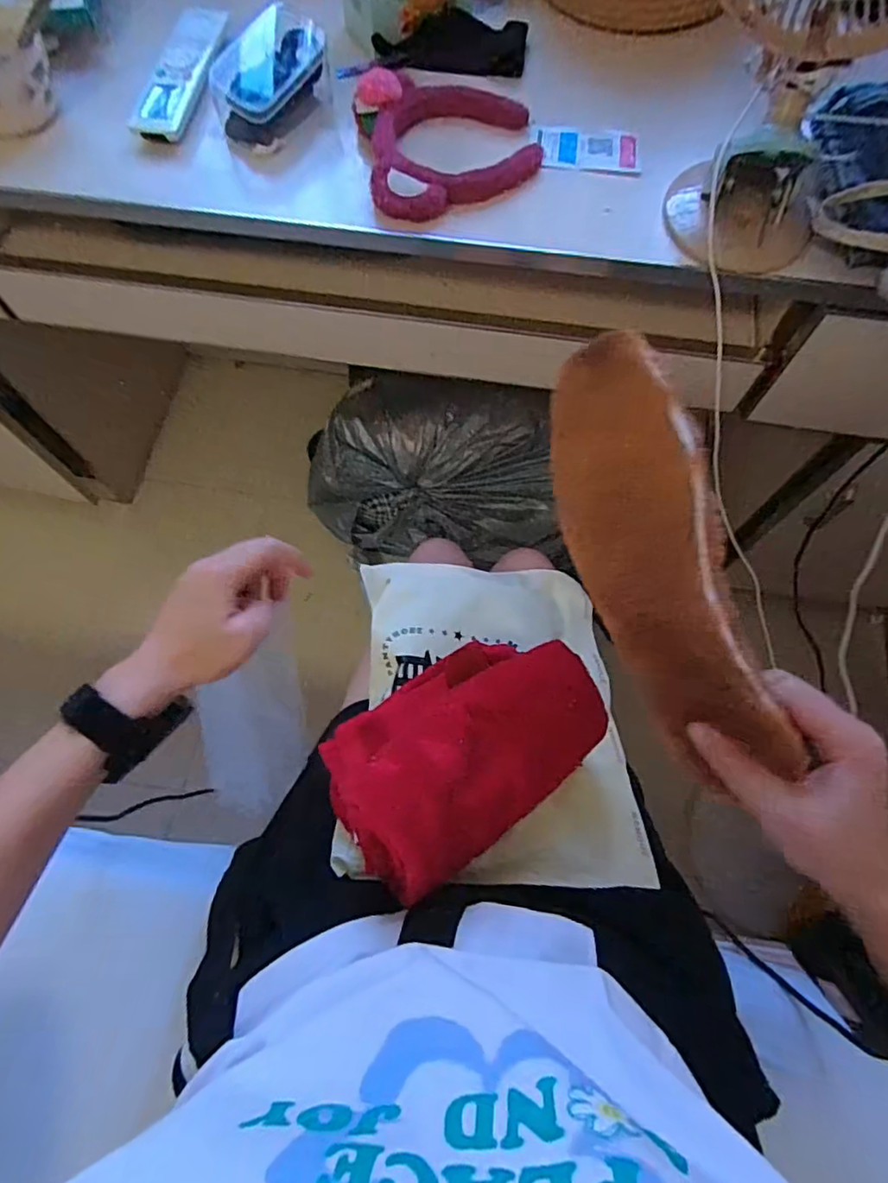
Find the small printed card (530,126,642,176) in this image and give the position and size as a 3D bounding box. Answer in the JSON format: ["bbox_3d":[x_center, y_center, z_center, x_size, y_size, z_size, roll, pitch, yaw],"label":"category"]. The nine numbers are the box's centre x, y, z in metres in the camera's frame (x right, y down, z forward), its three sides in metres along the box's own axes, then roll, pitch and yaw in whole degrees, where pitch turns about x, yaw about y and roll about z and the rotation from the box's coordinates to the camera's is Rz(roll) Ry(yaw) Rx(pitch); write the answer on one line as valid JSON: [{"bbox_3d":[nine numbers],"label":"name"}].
[{"bbox_3d":[0.136,-0.427,0.568,0.105,0.006,0.053,8,74,3],"label":"small printed card"}]

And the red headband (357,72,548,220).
[{"bbox_3d":[0.004,-0.429,0.556,0.159,0.039,0.151,0,69,-1],"label":"red headband"}]

